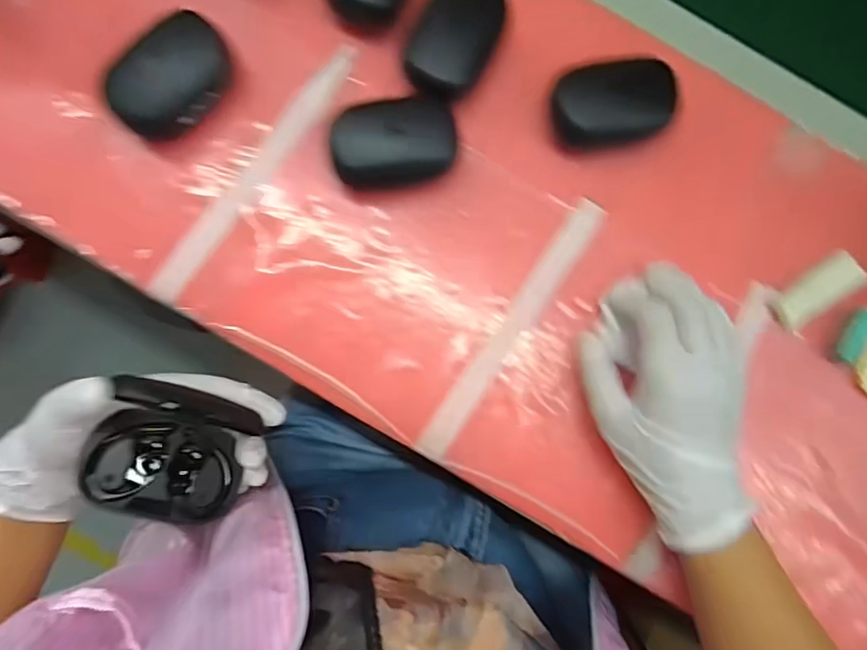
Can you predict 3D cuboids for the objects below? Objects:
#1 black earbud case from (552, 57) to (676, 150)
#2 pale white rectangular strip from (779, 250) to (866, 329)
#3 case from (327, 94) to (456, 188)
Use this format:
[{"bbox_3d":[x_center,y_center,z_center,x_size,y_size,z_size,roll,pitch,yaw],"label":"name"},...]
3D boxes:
[{"bbox_3d":[0.121,-0.151,0.335,0.074,0.024,0.052,-8,85,-5],"label":"black earbud case"},{"bbox_3d":[0.267,-0.025,0.343,0.062,0.007,0.027,-35,77,6],"label":"pale white rectangular strip"},{"bbox_3d":[-0.025,-0.117,0.325,0.078,0.032,0.051,-17,86,-5],"label":"case"}]

